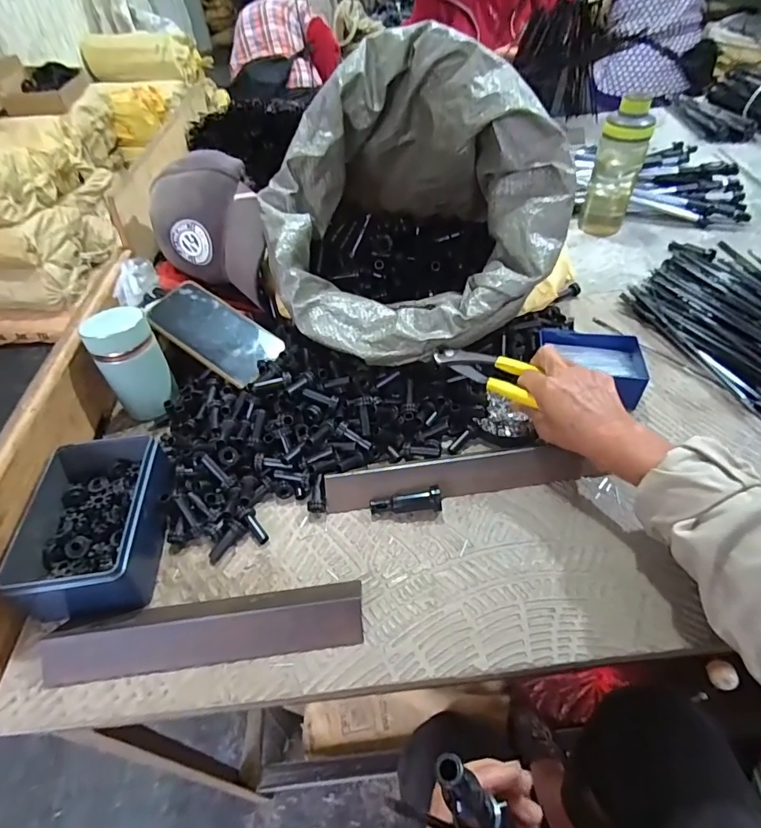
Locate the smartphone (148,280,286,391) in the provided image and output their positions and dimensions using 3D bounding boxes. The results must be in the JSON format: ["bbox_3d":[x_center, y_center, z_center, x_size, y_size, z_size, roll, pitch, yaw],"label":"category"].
[{"bbox_3d":[-0.194,-0.096,0.555,0.164,0.009,0.073,34,70,17],"label":"smartphone"}]

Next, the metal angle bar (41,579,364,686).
[{"bbox_3d":[-0.134,0.163,0.366,0.237,0.029,0.049,-7,46,-1],"label":"metal angle bar"}]

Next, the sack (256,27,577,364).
[{"bbox_3d":[0.009,-0.248,0.536,0.285,0.246,0.344,-19,48,-12],"label":"sack"}]

